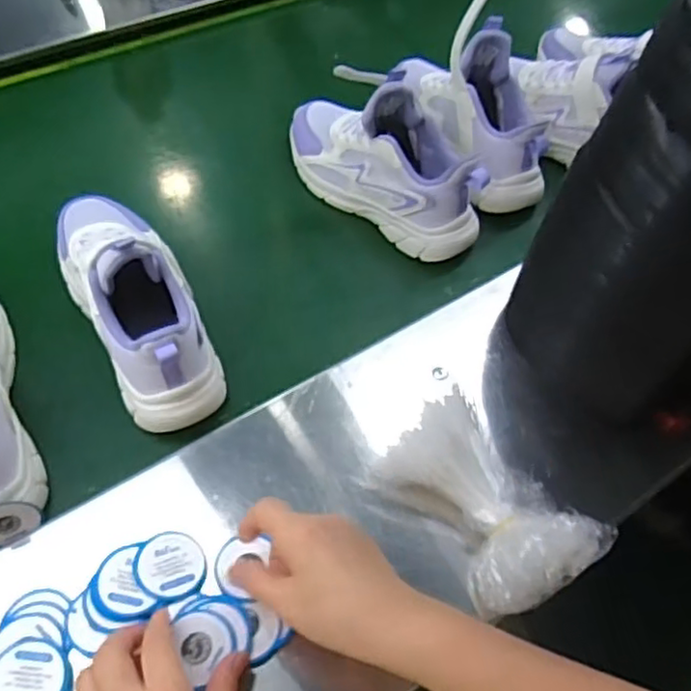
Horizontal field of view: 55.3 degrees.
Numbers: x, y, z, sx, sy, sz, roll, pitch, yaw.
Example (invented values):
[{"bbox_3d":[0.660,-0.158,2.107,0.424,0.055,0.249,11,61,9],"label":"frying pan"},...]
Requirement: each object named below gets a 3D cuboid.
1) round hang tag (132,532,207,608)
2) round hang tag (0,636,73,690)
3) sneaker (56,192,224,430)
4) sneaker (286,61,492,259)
[{"bbox_3d":[-0.122,0.155,0.461,0.048,0.004,0.050,9,47,-9],"label":"round hang tag"},{"bbox_3d":[-0.200,0.212,0.416,0.048,0.004,0.051,1,60,-2],"label":"round hang tag"},{"bbox_3d":[-0.180,-0.054,0.563,0.090,0.120,0.247,-21,62,-18],"label":"sneaker"},{"bbox_3d":[0.036,-0.194,0.665,0.238,0.135,0.079,40,62,19],"label":"sneaker"}]

